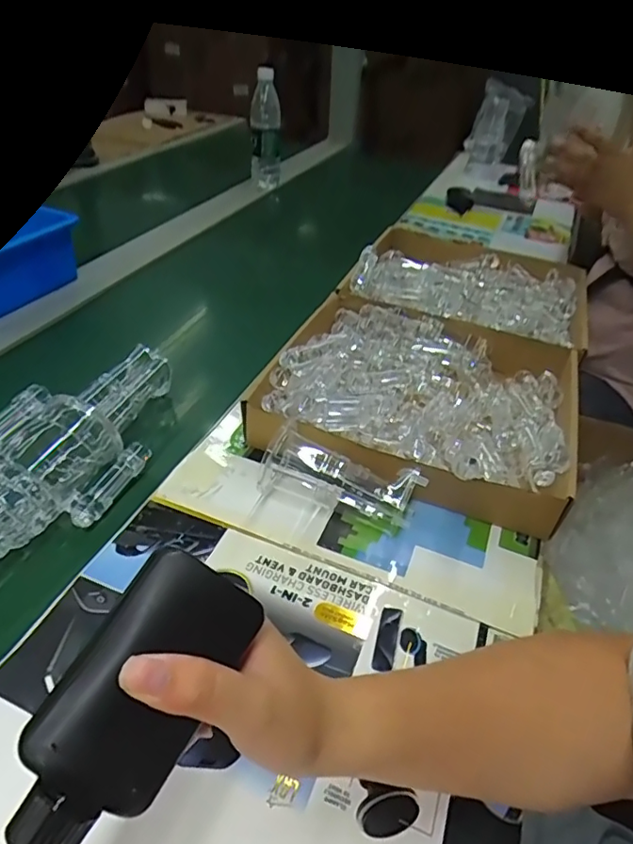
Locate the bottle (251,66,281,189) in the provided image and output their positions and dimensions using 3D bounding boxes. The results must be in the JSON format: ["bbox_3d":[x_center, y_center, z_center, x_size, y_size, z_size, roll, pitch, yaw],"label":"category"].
[{"bbox_3d":[-0.113,-0.652,1.228,0.066,0.236,0.060,1,39,-5],"label":"bottle"}]

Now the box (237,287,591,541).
[{"bbox_3d":[0.114,-0.028,0.591,0.306,0.063,0.301,17,40,14],"label":"box"}]

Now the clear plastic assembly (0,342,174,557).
[{"bbox_3d":[-0.229,0.024,0.492,0.117,0.056,0.297,17,40,14],"label":"clear plastic assembly"}]

